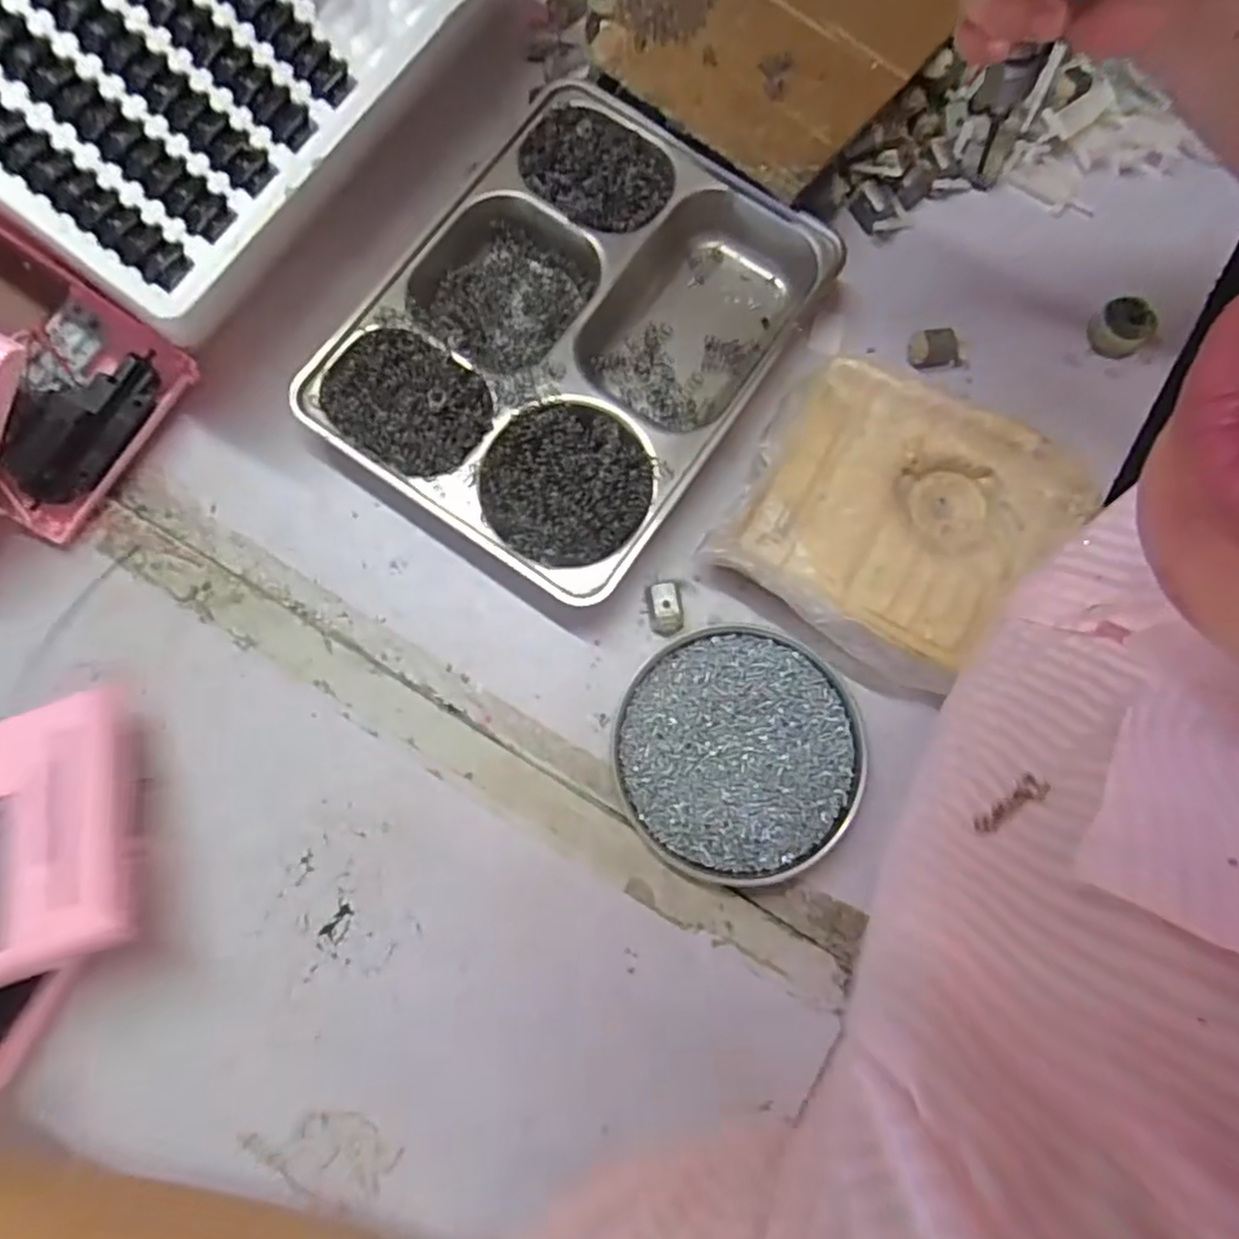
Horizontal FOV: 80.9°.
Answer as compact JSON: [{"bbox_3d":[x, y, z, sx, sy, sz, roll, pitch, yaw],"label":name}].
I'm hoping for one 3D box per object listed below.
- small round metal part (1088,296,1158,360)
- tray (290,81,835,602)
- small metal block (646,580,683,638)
[{"bbox_3d":[0.317,-0.185,0.459,0.033,0.019,0.033,0,79,-1],"label":"small round metal part"},{"bbox_3d":[-0.031,-0.175,0.437,0.229,0.037,0.281,34,80,5],"label":"tray"},{"bbox_3d":[0.027,-0.009,0.424,0.020,0.014,0.033,-3,79,-2],"label":"small metal block"}]

